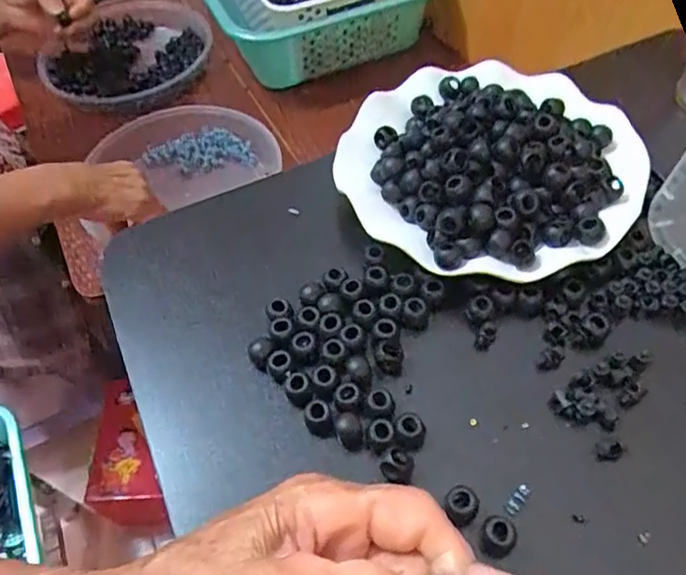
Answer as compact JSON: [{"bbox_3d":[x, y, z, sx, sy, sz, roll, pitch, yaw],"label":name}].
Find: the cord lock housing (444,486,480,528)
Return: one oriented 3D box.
[{"bbox_3d":[0.053,0.098,0.266,0.014,0.011,0.015,31,63,24],"label":"cord lock housing"}]

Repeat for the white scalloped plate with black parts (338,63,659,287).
[{"bbox_3d":[0.091,-0.078,0.361,0.177,0.033,0.161,-2,55,3],"label":"white scalloped plate with black parts"}]

